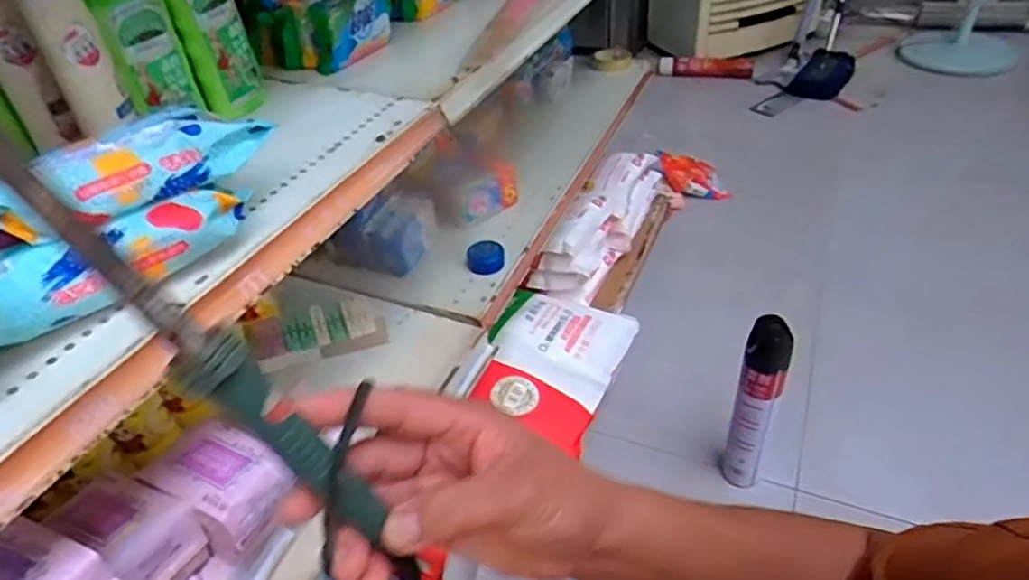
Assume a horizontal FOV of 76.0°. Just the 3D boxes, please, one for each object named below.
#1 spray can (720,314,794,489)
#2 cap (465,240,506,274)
[{"bbox_3d":[0.374,0.185,1.025,0.059,0.332,0.058,-4,39,3],"label":"spray can"},{"bbox_3d":[-0.042,-0.051,0.938,0.057,0.034,0.054,-10,39,-4],"label":"cap"}]

